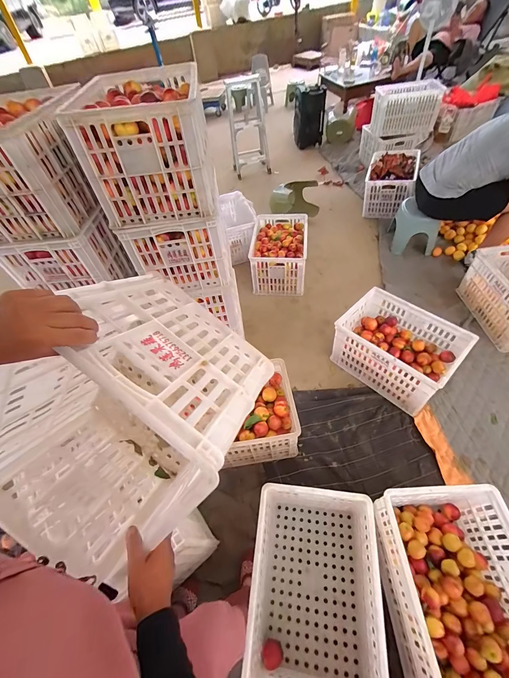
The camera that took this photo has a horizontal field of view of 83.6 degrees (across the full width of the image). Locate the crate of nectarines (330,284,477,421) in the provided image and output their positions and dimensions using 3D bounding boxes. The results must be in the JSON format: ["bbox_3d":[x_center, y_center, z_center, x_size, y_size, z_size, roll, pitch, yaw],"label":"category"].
[{"bbox_3d":[0.685,0.035,1.391,0.493,0.270,0.365,36,62,28],"label":"crate of nectarines"}]

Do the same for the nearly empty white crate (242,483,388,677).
[{"bbox_3d":[0.184,0.784,0.909,0.365,0.325,0.507,4,52,8],"label":"nearly empty white crate"}]

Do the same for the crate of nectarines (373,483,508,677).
[{"bbox_3d":[0.612,0.750,0.860,0.349,0.281,0.495,-4,52,1],"label":"crate of nectarines"}]

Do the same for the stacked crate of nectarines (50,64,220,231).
[{"bbox_3d":[-0.325,-0.609,0.908,0.326,0.302,0.462,-7,52,-1],"label":"stacked crate of nectarines"}]

